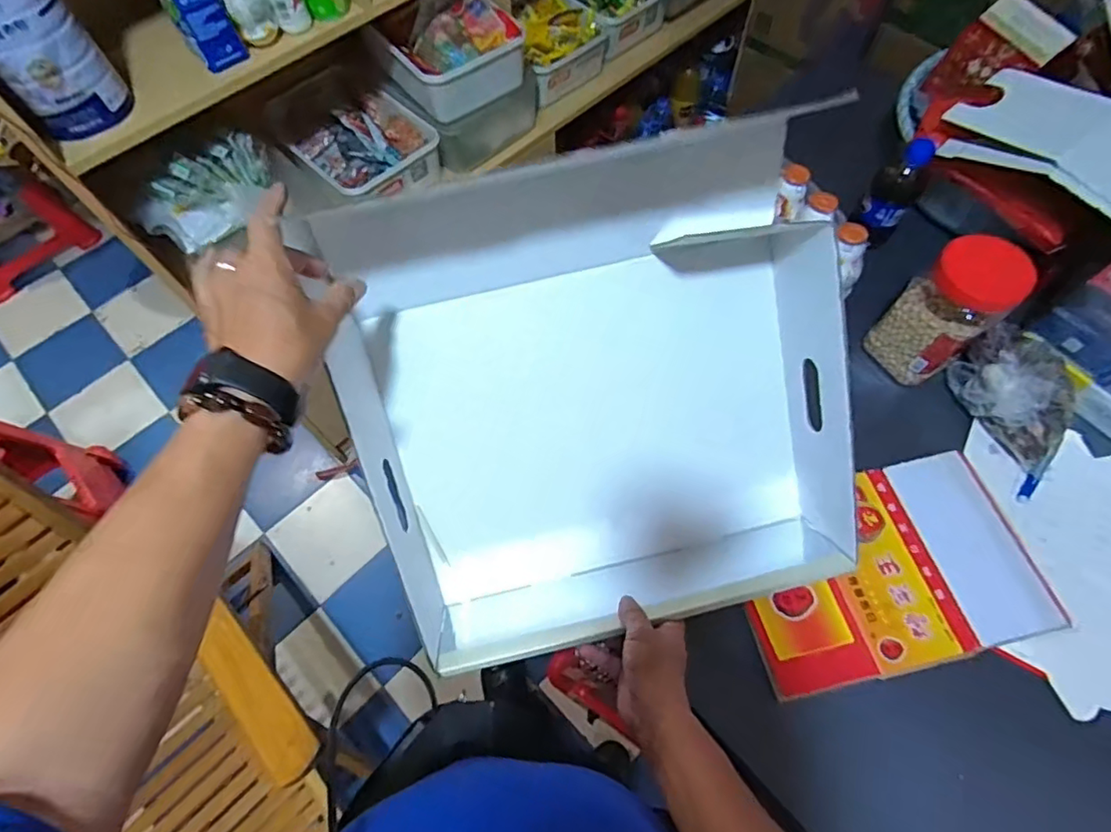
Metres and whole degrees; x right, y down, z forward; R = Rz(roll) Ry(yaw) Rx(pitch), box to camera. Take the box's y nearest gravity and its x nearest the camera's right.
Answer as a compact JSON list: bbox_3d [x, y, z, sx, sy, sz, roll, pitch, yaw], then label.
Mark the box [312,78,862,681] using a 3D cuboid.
[{"bbox_3d":[0.053,-0.004,0.543,0.408,0.115,0.443,-13,107,-2],"label":"box"}]

